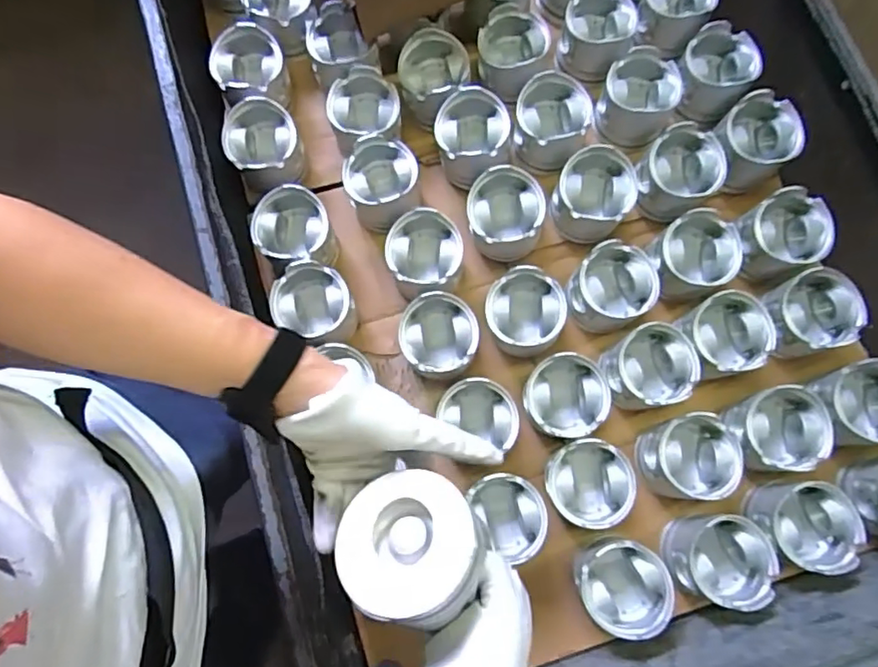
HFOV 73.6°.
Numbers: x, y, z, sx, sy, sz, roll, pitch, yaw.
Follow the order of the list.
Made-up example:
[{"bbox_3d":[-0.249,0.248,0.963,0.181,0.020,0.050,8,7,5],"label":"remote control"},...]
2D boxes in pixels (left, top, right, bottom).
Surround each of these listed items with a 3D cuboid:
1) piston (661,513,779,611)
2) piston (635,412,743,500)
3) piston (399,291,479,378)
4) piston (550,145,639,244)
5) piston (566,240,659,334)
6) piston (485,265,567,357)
[{"bbox_3d":[0.311,0.249,0.656,0.098,0.074,0.094,0,78,0],"label":"piston"},{"bbox_3d":[0.290,0.145,0.683,0.099,0.064,0.092,0,78,0],"label":"piston"},{"bbox_3d":[0.000,0.004,0.709,0.092,0.062,0.095,1,78,0],"label":"piston"},{"bbox_3d":[0.193,-0.175,0.737,0.089,0.074,0.095,0,78,0],"label":"piston"},{"bbox_3d":[0.211,-0.054,0.721,0.092,0.070,0.098,0,78,0],"label":"piston"},{"bbox_3d":[0.102,-0.025,0.721,0.093,0.080,0.094,1,78,0],"label":"piston"}]

